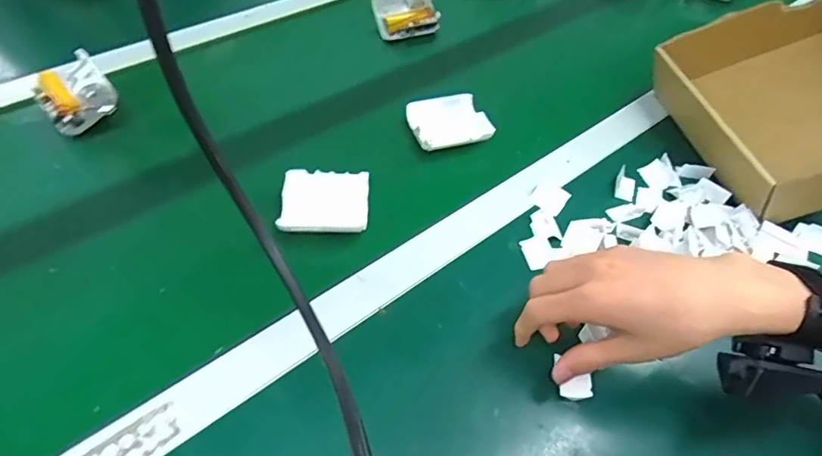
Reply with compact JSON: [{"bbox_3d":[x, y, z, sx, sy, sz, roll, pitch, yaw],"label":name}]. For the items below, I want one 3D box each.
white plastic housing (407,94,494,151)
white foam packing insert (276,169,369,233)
[{"bbox_3d":[0.042,-0.118,0.546,0.082,0.017,0.064,-10,57,-13],"label":"white plastic housing"},{"bbox_3d":[-0.080,-0.026,0.465,0.078,0.008,0.071,4,54,-4],"label":"white foam packing insert"}]

